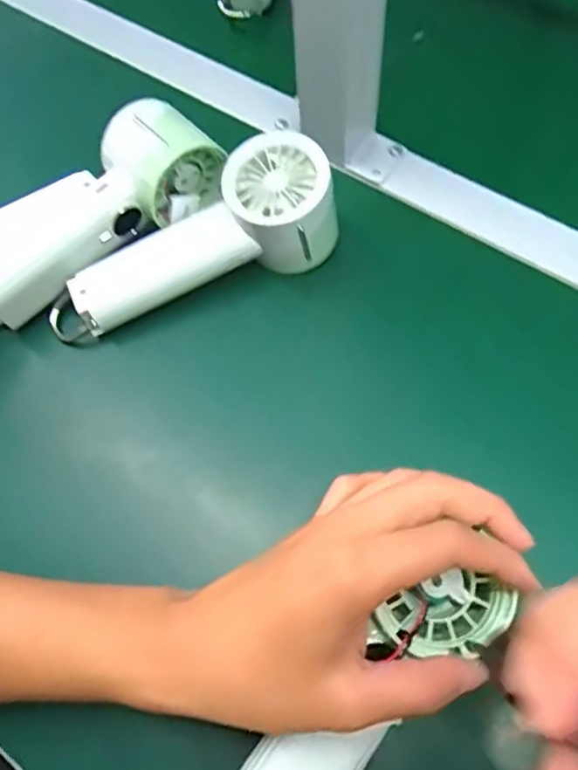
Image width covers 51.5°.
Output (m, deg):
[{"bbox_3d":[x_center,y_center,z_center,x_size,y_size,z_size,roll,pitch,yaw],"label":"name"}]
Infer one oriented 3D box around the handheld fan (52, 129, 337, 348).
[{"bbox_3d":[-0.058,-0.079,0.371,0.186,0.060,0.055,-28,67,5],"label":"handheld fan"}]

